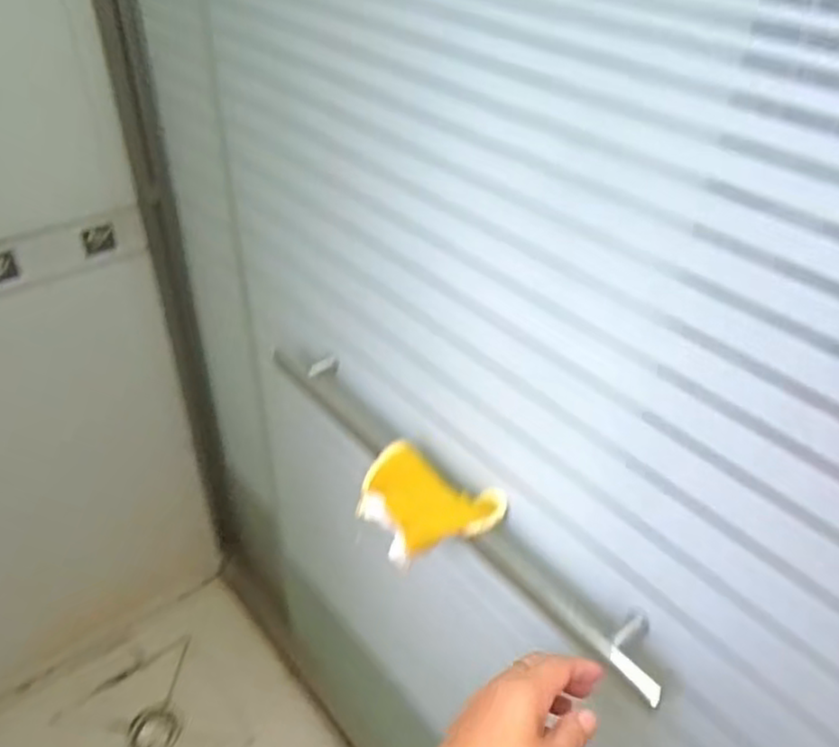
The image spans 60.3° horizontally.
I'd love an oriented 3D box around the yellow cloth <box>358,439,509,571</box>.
[{"bbox_3d":[0.003,0.131,0.665,0.125,0.099,0.032,26,0,13],"label":"yellow cloth"}]

